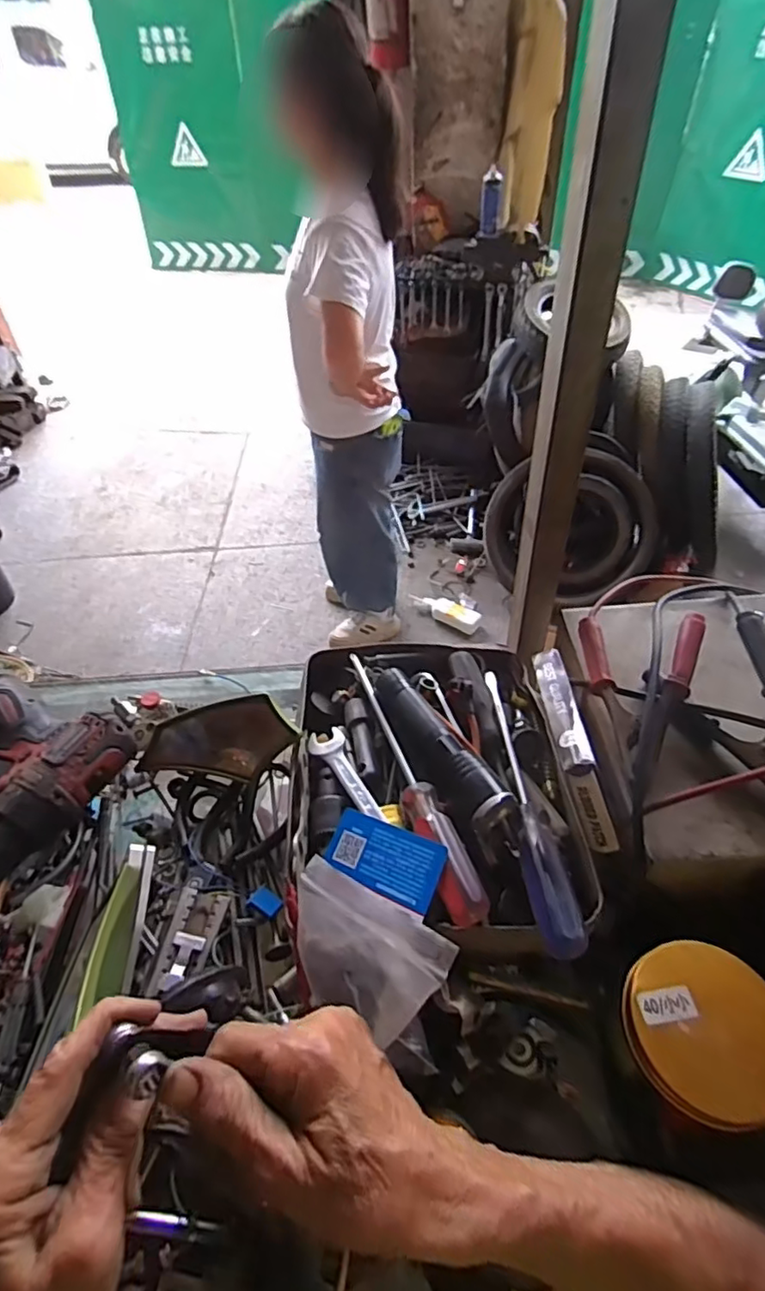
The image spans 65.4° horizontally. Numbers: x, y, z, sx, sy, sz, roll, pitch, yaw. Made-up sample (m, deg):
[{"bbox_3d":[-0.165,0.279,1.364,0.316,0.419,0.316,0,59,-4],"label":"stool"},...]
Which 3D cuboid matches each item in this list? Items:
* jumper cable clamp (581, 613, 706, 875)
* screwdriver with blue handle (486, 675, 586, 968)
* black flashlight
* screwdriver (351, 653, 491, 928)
[{"bbox_3d":[0.175,0.052,0.421,0.082,0.037,0.195,11,65,13],"label":"jumper cable clamp"},{"bbox_3d":[0.097,0.100,0.421,0.026,0.020,0.231,-3,35,0],"label":"screwdriver with blue handle"},{"bbox_3d":[0.039,0.076,0.432,0.039,0.034,0.163,-27,51,-20],"label":"black flashlight"},{"bbox_3d":[0.012,0.085,0.424,0.025,0.030,0.227,-18,48,-13],"label":"screwdriver"}]

